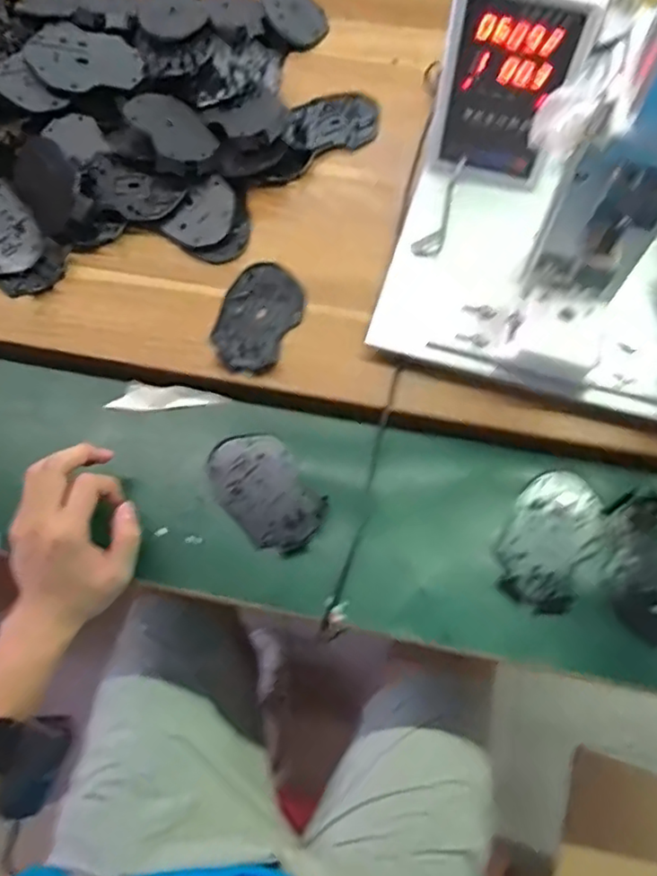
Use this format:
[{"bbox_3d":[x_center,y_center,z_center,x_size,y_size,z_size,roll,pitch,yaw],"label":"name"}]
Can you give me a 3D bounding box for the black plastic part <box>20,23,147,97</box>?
[{"bbox_3d":[-0.247,-0.391,0.653,0.109,0.012,0.104,9,59,-9],"label":"black plastic part"}]

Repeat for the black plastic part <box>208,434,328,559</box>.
[{"bbox_3d":[-0.054,0.046,0.550,0.070,0.007,0.114,-36,72,-12],"label":"black plastic part"}]

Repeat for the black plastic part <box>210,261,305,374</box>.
[{"bbox_3d":[-0.063,-0.112,0.588,0.070,0.010,0.115,14,70,6],"label":"black plastic part"}]

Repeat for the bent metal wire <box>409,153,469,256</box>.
[{"bbox_3d":[0.103,-0.214,0.587,0.027,0.020,0.101,17,70,8],"label":"bent metal wire"}]

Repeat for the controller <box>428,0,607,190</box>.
[{"bbox_3d":[0.151,-0.304,0.531,0.104,0.187,0.052,19,70,8],"label":"controller"}]

